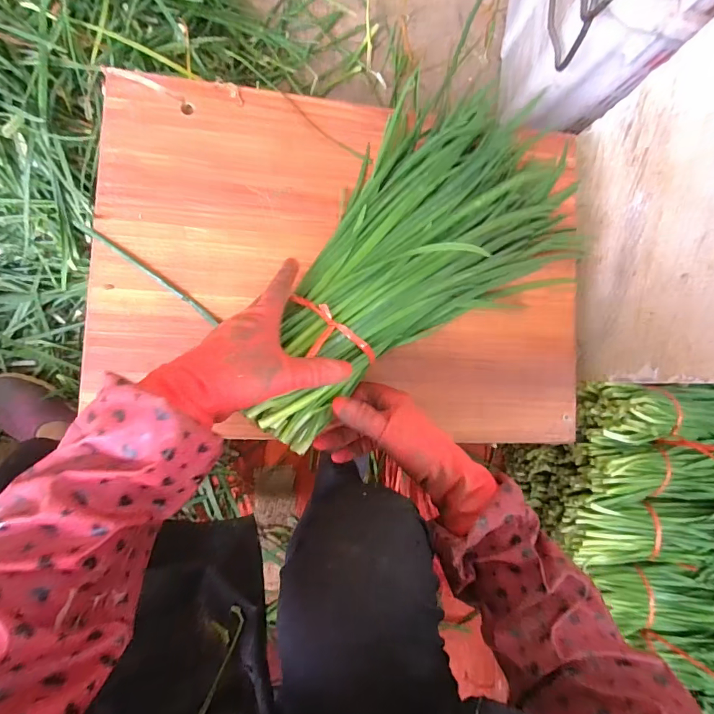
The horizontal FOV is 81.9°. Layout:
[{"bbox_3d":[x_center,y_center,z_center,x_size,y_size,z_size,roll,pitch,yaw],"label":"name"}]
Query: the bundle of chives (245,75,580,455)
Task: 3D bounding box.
[{"bbox_3d":[0.068,-0.115,0.420,0.459,0.065,0.229,-43,94,-22],"label":"bundle of chives"}]

